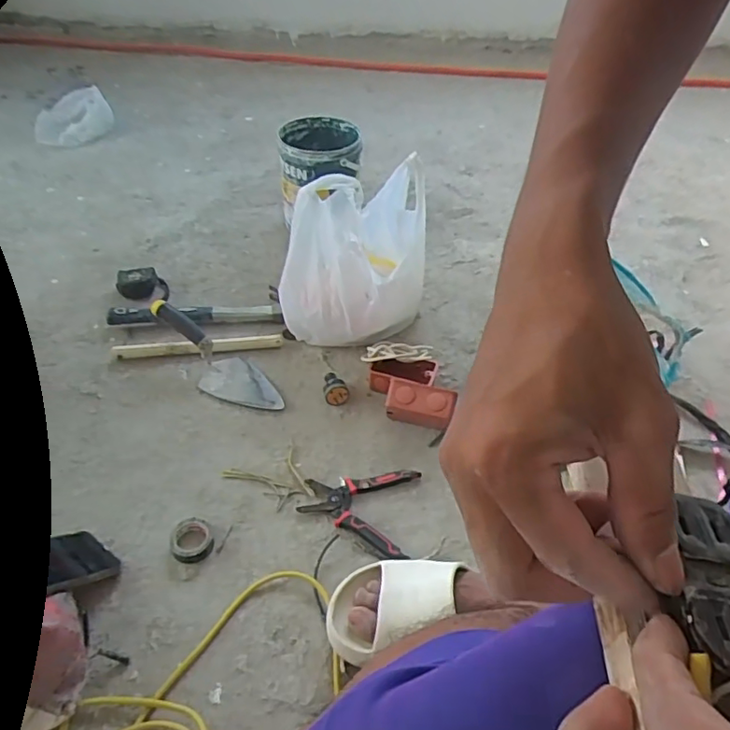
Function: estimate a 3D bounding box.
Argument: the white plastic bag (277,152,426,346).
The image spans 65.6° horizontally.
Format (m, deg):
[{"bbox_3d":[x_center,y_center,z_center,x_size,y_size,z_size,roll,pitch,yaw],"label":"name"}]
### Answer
[{"bbox_3d":[-0.015,-0.182,0.940,0.219,0.293,0.177,11,46,8],"label":"white plastic bag"}]

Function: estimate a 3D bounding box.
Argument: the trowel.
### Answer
[{"bbox_3d":[-0.239,-0.018,0.912,0.260,0.097,0.088,28,50,23],"label":"trowel"}]

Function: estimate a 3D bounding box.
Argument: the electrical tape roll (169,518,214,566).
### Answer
[{"bbox_3d":[-0.219,0.218,0.714,0.049,0.022,0.059,-12,47,-15],"label":"electrical tape roll"}]

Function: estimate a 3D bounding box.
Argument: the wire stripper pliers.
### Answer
[{"bbox_3d":[-0.010,0.187,0.765,0.149,0.013,0.132,10,46,7],"label":"wire stripper pliers"}]

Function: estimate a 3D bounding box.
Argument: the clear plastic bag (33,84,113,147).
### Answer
[{"bbox_3d":[-0.773,-0.667,1.522,0.148,0.087,0.201,2,45,-1],"label":"clear plastic bag"}]

